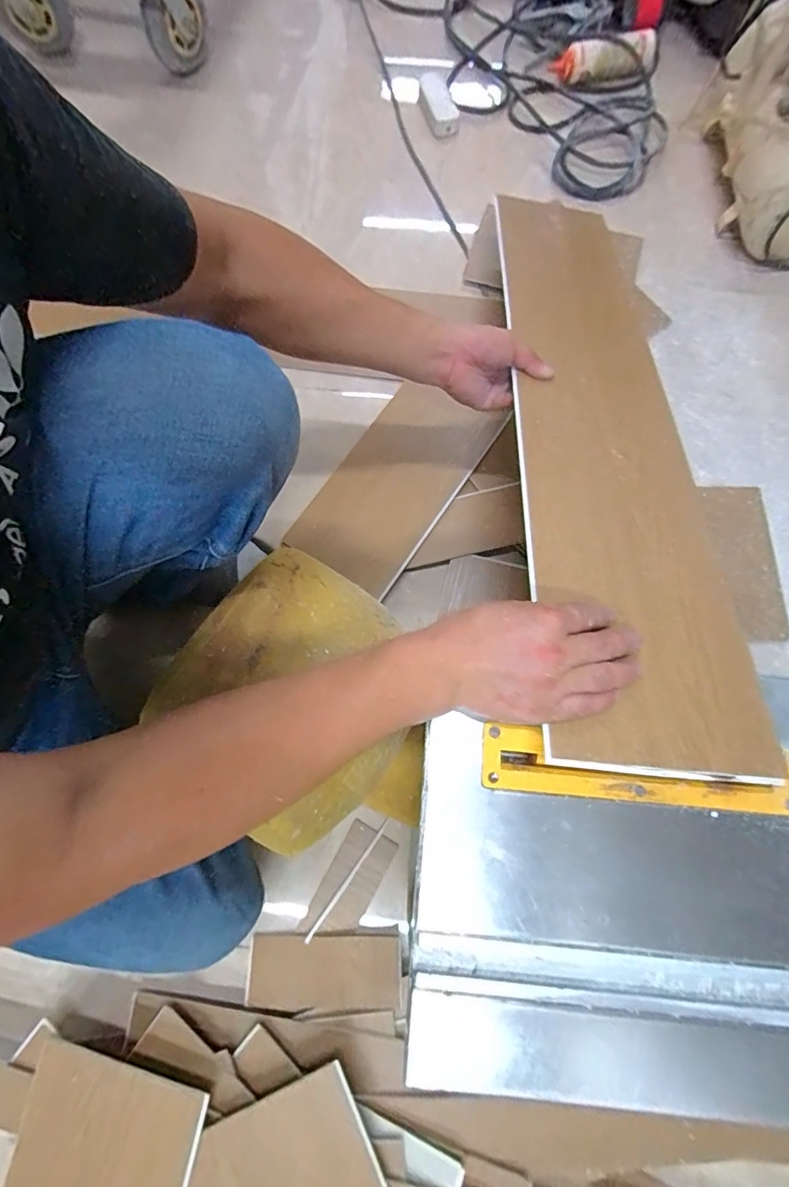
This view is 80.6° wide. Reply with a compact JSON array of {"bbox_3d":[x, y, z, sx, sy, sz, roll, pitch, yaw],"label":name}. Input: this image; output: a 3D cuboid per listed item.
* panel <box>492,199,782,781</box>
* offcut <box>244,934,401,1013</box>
[{"bbox_3d":[0.225,-0.239,0.541,0.185,0.013,0.845,7,61,-5],"label":"panel"},{"bbox_3d":[-0.084,0.443,0.544,0.182,0.007,0.070,-6,63,9],"label":"offcut"}]

